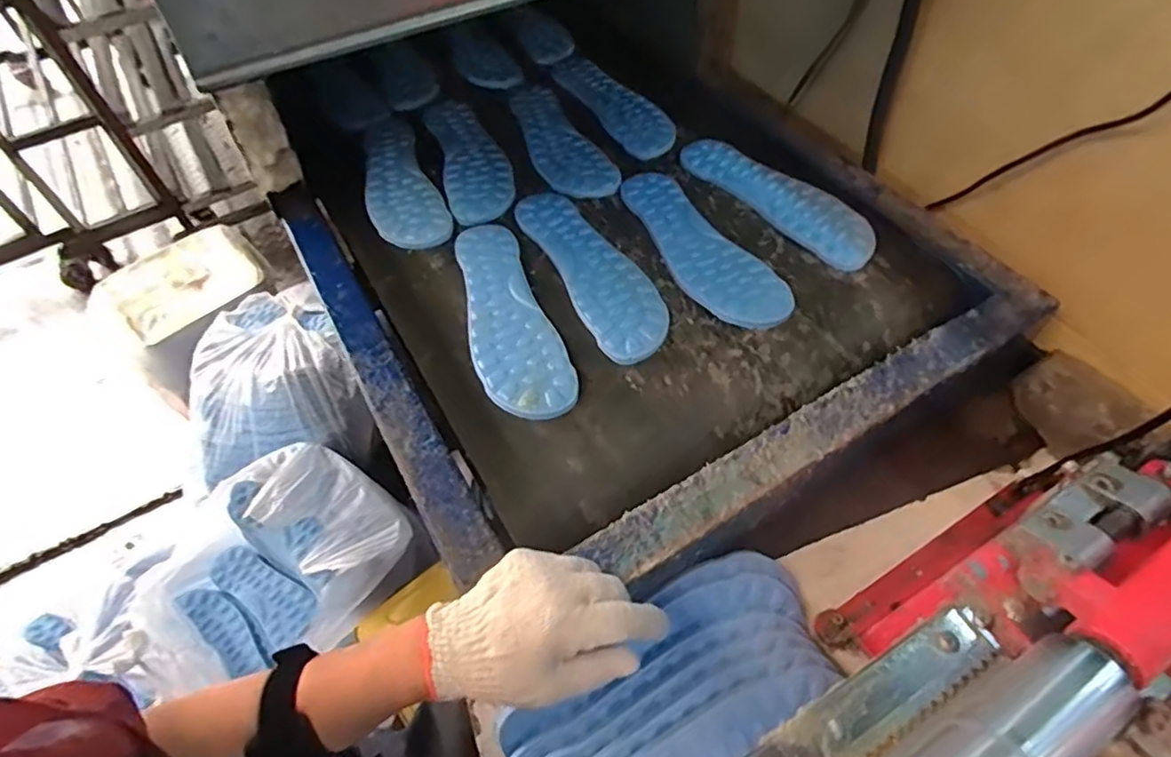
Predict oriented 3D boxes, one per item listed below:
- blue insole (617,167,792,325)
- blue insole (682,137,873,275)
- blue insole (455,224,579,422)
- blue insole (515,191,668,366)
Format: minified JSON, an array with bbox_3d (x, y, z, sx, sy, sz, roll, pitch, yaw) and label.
[{"bbox_3d":[0.113,-0.140,0.637,0.082,0.013,0.250,-24,57,-15],"label":"blue insole"},{"bbox_3d":[0.217,-0.207,0.679,0.083,0.010,0.250,-33,60,-19],"label":"blue insole"},{"bbox_3d":[-0.080,-0.065,0.588,0.078,0.011,0.255,-18,56,-10],"label":"blue insole"},{"bbox_3d":[0.003,-0.120,0.624,0.080,0.010,0.254,-25,57,-15],"label":"blue insole"}]

